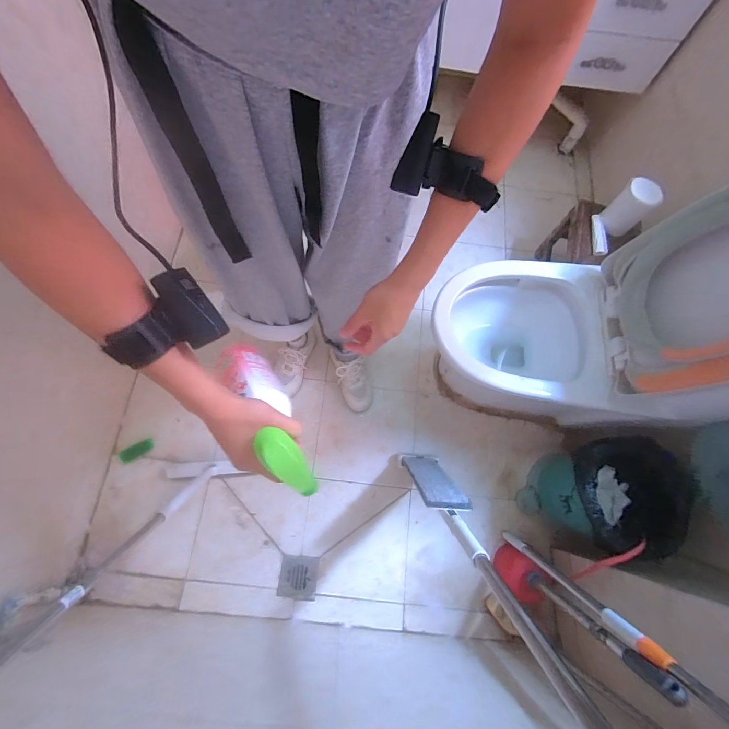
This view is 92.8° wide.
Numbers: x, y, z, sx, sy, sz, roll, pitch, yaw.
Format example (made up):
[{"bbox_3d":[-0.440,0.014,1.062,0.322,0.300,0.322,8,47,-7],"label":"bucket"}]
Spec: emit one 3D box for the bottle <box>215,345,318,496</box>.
[{"bbox_3d":[-0.122,0.051,0.421,0.056,0.079,0.228,-29,48,-8],"label":"bottle"}]

